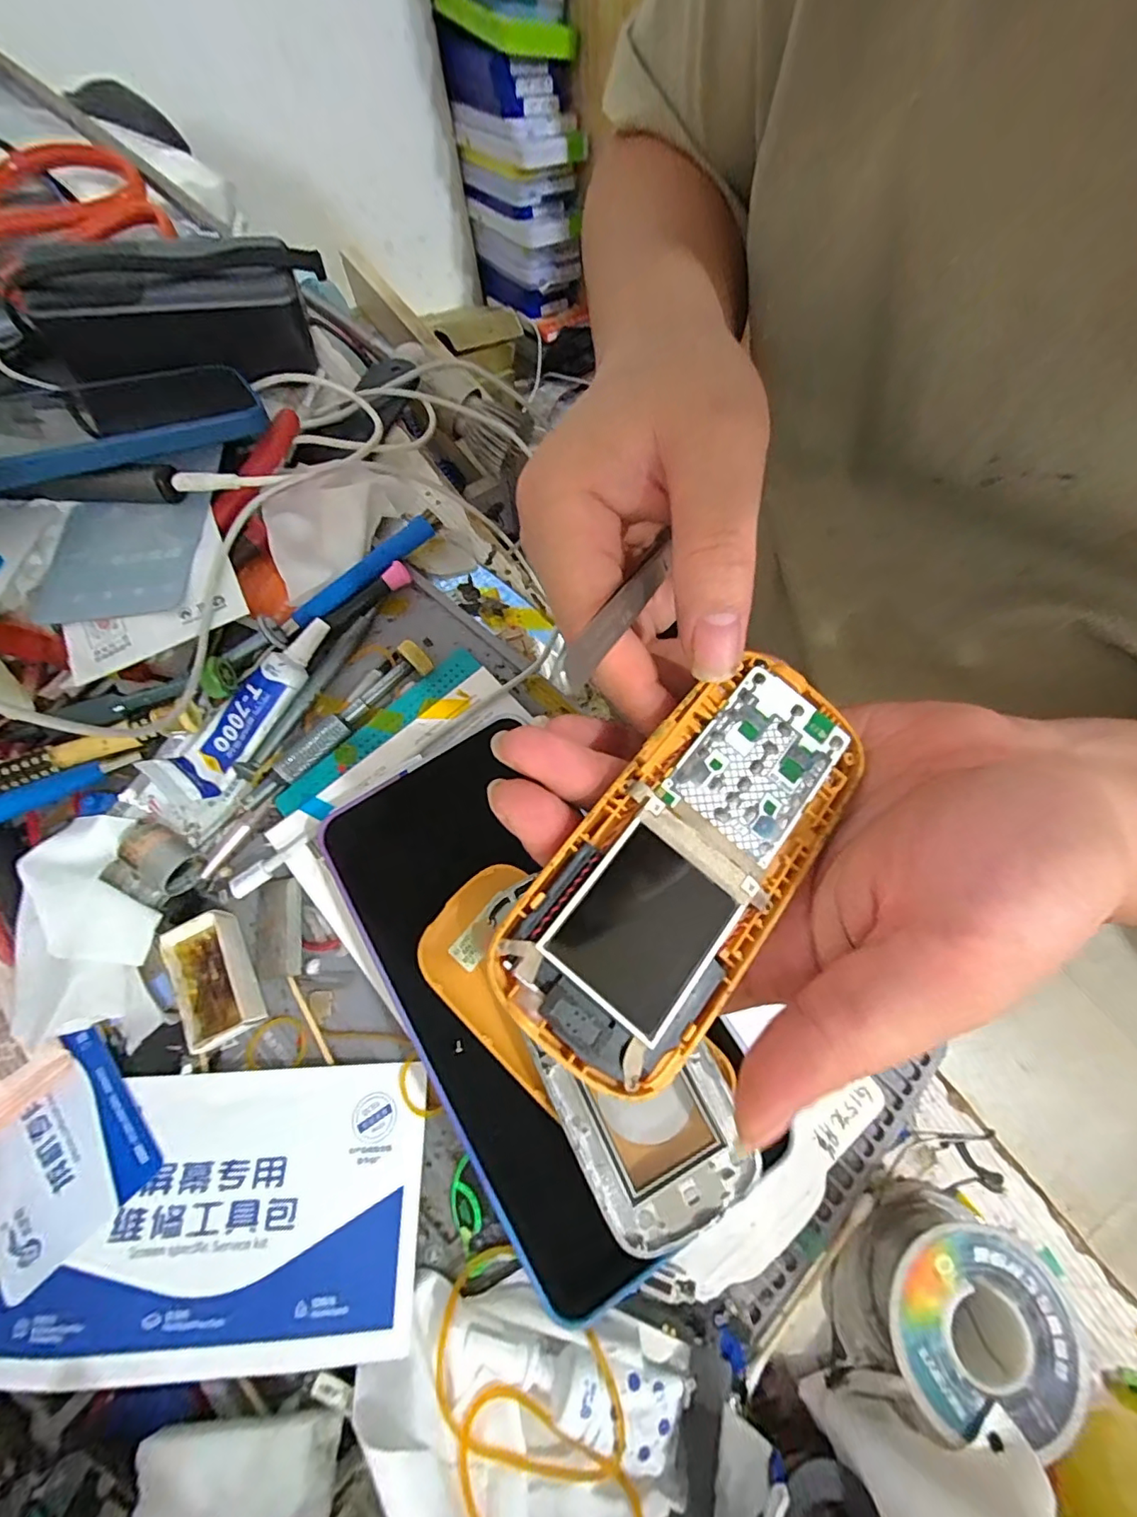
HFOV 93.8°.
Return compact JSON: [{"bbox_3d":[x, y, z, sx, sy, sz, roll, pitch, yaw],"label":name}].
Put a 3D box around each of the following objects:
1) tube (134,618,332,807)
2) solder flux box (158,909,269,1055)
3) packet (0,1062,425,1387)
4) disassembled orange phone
[{"bbox_3d":[-0.145,-0.024,0.241,0.027,0.014,0.097,39,85,12],"label":"tube"},{"bbox_3d":[-0.140,0.087,0.210,0.024,0.013,0.048,-28,72,-7],"label":"solder flux box"},{"bbox_3d":[-0.120,0.154,0.184,0.132,0.009,0.080,-3,71,2],"label":"packet"},{"bbox_3d":[0.033,0.022,0.139,0.050,0.011,0.118,38,71,12],"label":"disassembled orange phone"}]

